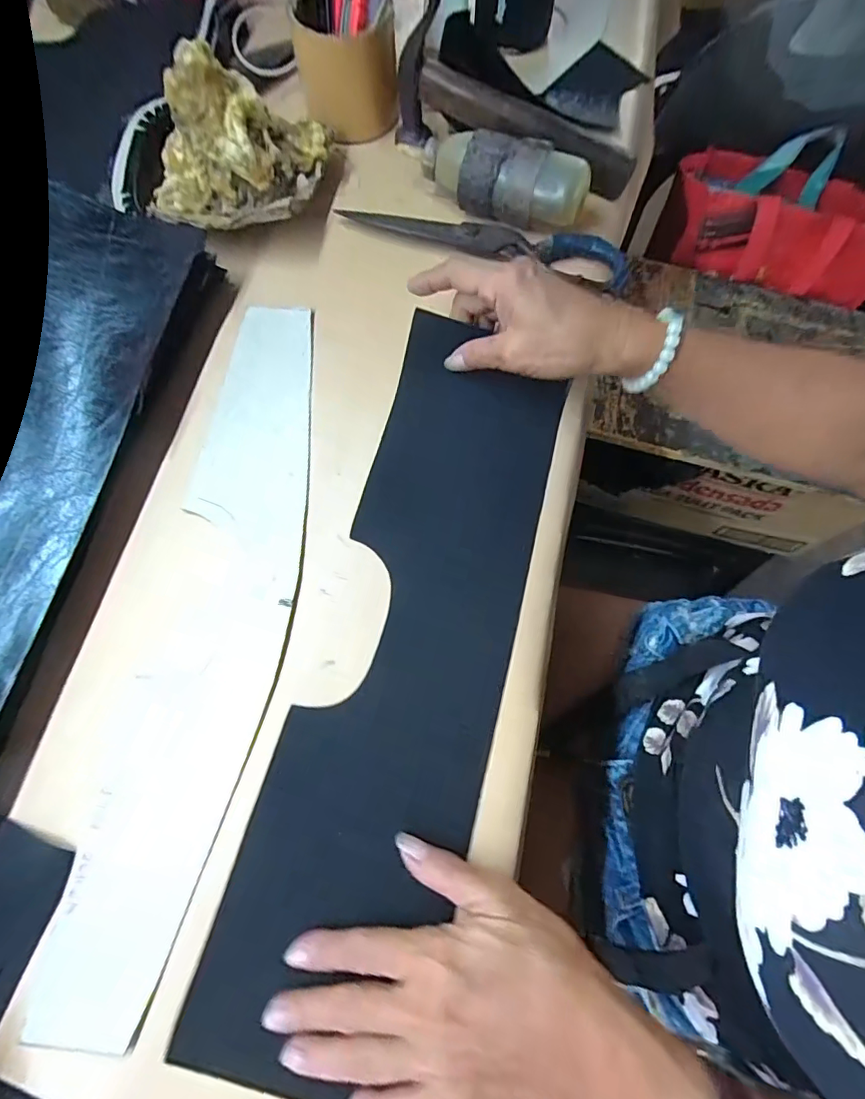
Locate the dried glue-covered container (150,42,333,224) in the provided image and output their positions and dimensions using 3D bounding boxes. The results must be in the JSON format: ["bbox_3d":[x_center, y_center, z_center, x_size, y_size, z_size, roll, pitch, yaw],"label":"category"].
[{"bbox_3d":[-0.147,-0.299,0.369,0.124,0.093,0.108,3,71,1],"label":"dried glue-covered container"}]

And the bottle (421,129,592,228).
[{"bbox_3d":[0.053,-0.281,0.384,0.124,0.044,0.041,17,72,6],"label":"bottle"}]

